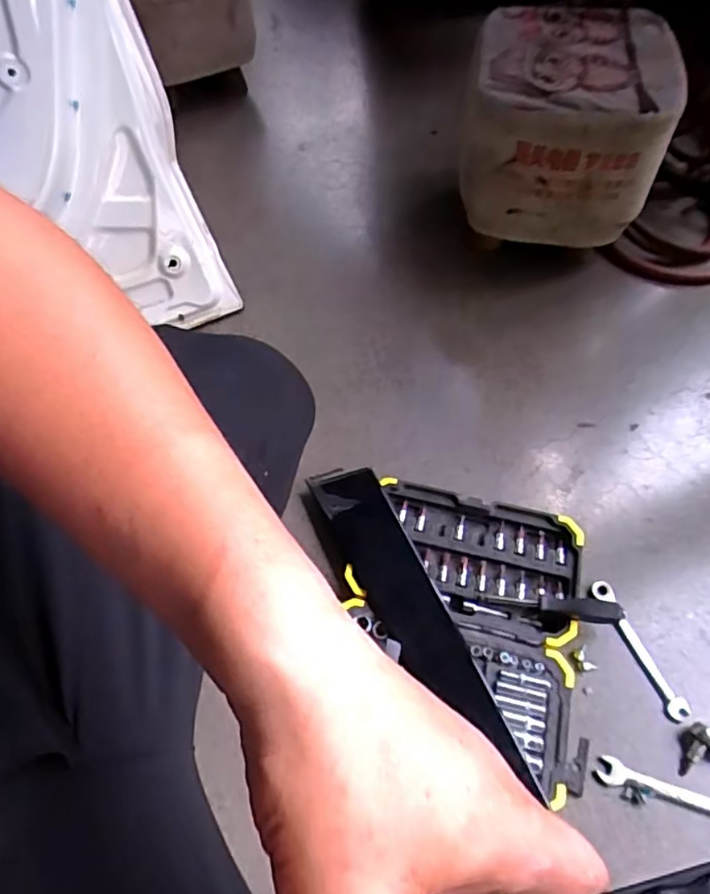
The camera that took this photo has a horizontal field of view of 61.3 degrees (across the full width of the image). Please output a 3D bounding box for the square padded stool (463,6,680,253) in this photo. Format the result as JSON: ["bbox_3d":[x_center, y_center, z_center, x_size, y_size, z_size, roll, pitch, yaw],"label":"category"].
[{"bbox_3d":[0.305,-0.469,0.904,0.266,0.228,0.251,10,58,7],"label":"square padded stool"}]

